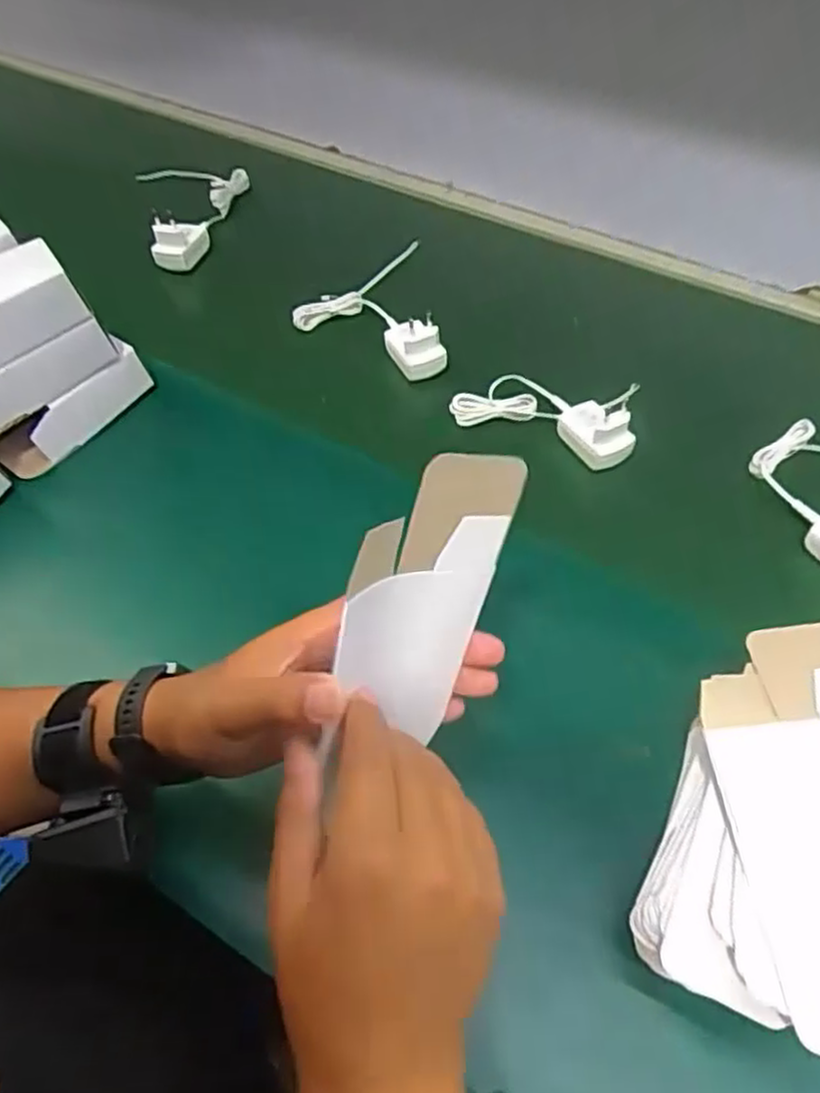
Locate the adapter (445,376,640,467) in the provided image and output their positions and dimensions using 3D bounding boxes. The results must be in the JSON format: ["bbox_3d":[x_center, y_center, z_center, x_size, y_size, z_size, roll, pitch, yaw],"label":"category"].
[{"bbox_3d":[0.117,-0.119,0.621,0.153,0.042,0.063,19,52,14],"label":"adapter"}]

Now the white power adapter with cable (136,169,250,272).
[{"bbox_3d":[-0.249,-0.414,0.845,0.126,0.038,0.255,-14,52,-13],"label":"white power adapter with cable"}]

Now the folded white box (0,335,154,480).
[{"bbox_3d":[-0.290,-0.114,0.623,0.144,0.043,0.029,-41,61,-12],"label":"folded white box"}]

